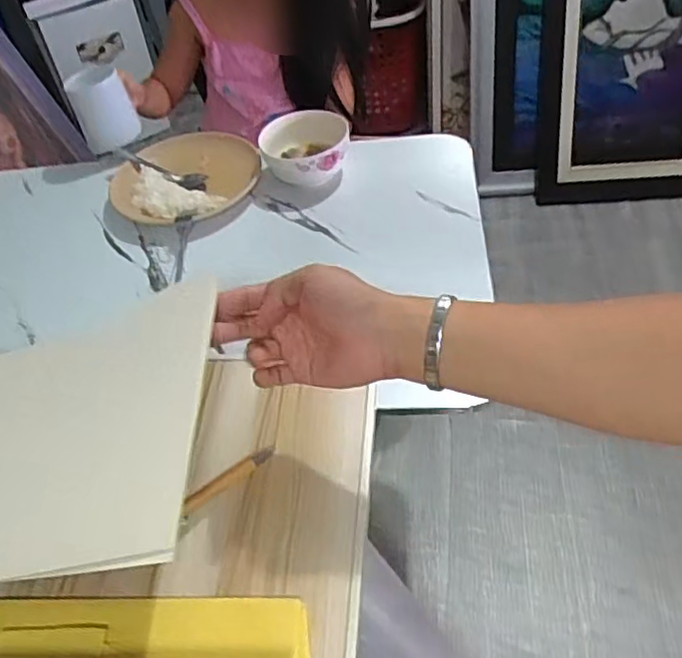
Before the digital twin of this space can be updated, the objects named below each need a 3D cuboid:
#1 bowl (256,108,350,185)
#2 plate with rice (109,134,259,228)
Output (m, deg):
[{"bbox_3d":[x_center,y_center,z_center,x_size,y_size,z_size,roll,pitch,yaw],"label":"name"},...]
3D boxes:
[{"bbox_3d":[-0.047,-0.249,0.919,0.118,0.072,0.118,-5,47,5],"label":"bowl"},{"bbox_3d":[-0.221,-0.216,0.936,0.213,0.045,0.188,-18,49,-10],"label":"plate with rice"}]

